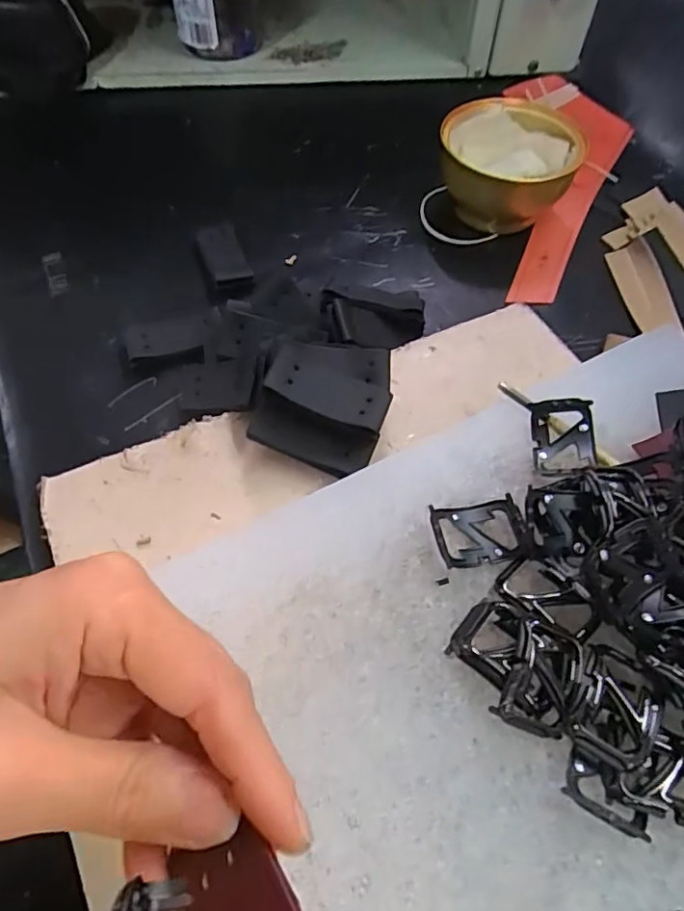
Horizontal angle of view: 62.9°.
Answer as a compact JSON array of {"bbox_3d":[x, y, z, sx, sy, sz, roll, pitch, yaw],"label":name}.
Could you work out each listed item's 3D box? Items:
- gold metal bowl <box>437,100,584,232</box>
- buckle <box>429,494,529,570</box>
[{"bbox_3d":[0.117,-0.211,0.411,0.092,0.056,0.082,4,58,4],"label":"gold metal bowl"},{"bbox_3d":[0.058,0.033,0.239,0.038,0.011,0.028,-9,58,-4],"label":"buckle"}]

